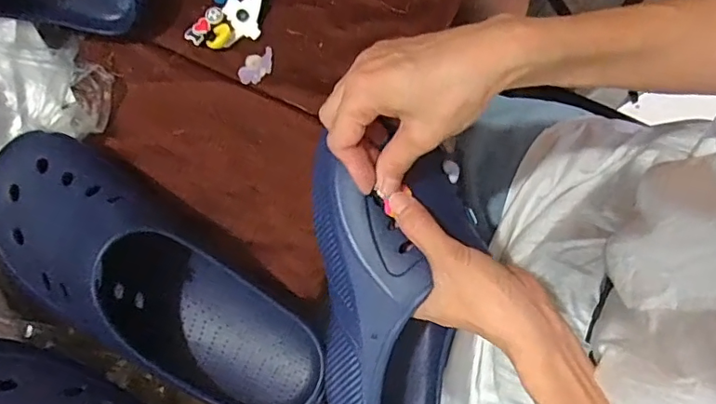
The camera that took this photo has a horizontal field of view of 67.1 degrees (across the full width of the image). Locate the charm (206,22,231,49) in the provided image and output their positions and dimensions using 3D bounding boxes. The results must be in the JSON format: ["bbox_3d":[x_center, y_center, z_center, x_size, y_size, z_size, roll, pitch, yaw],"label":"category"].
[{"bbox_3d":[-0.122,-0.146,0.477,0.018,0.004,0.024,20,82,3],"label":"charm"}]

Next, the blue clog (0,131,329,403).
[{"bbox_3d":[-0.157,0.059,0.391,0.298,0.088,0.108,37,83,8],"label":"blue clog"}]

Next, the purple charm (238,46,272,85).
[{"bbox_3d":[-0.088,-0.119,0.472,0.038,0.004,0.023,-43,83,-6],"label":"purple charm"}]

